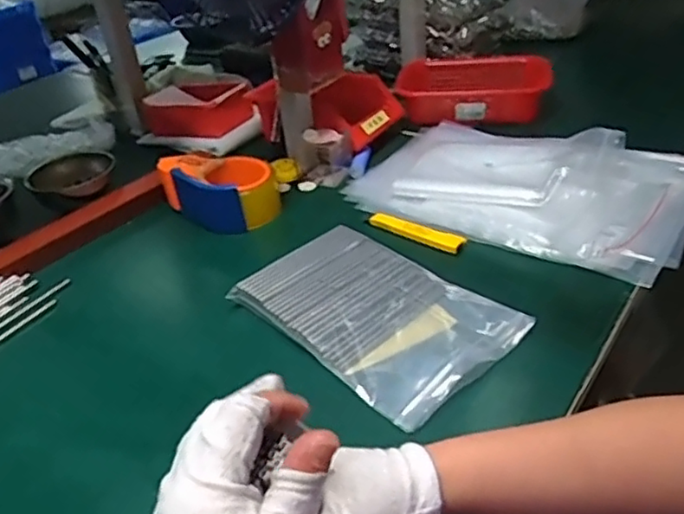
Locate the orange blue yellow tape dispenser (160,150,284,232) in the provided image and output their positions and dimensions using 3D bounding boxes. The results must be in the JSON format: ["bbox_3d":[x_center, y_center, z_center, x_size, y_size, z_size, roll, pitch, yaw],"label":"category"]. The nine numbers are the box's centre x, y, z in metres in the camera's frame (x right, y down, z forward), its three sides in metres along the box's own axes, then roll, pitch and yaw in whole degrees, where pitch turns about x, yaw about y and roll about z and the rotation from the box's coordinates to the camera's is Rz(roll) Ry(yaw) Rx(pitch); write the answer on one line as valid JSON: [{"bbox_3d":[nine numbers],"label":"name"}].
[{"bbox_3d":[-0.149,-0.083,0.787,0.138,0.064,0.085,13,37,26],"label":"orange blue yellow tape dispenser"}]

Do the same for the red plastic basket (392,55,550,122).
[{"bbox_3d":[0.198,-0.253,0.957,0.198,0.056,0.169,6,35,17],"label":"red plastic basket"}]

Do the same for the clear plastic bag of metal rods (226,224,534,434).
[{"bbox_3d":[0.028,0.043,0.585,0.150,0.017,0.236,-30,40,-32],"label":"clear plastic bag of metal rods"}]

